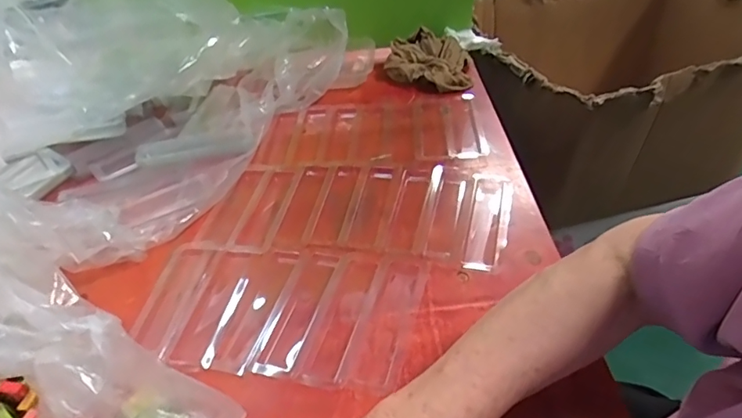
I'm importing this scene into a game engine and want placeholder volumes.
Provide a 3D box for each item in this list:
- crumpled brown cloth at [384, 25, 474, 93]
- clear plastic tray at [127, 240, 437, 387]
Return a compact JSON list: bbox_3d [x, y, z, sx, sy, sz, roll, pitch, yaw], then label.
[{"bbox_3d":[0.084,-0.216,0.731,0.124,0.042,0.110,1,43,6],"label":"crumpled brown cloth"},{"bbox_3d":[-0.083,0.087,0.446,0.246,0.013,0.131,3,43,9],"label":"clear plastic tray"}]

